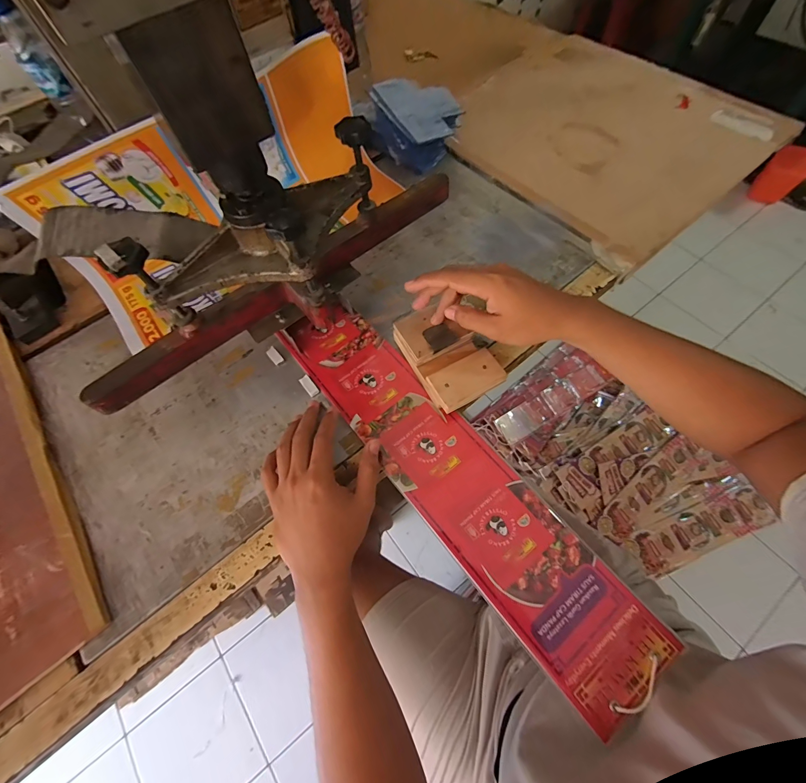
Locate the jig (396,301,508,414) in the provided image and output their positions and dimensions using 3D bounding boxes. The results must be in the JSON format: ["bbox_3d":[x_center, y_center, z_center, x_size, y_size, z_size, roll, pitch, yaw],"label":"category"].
[{"bbox_3d":[0.054,-0.041,0.419,0.085,0.033,0.129,-24,65,-8],"label":"jig"}]

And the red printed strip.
[{"bbox_3d":[0.043,0.078,0.388,0.106,0.008,0.496,-37,69,-14],"label":"red printed strip"}]

